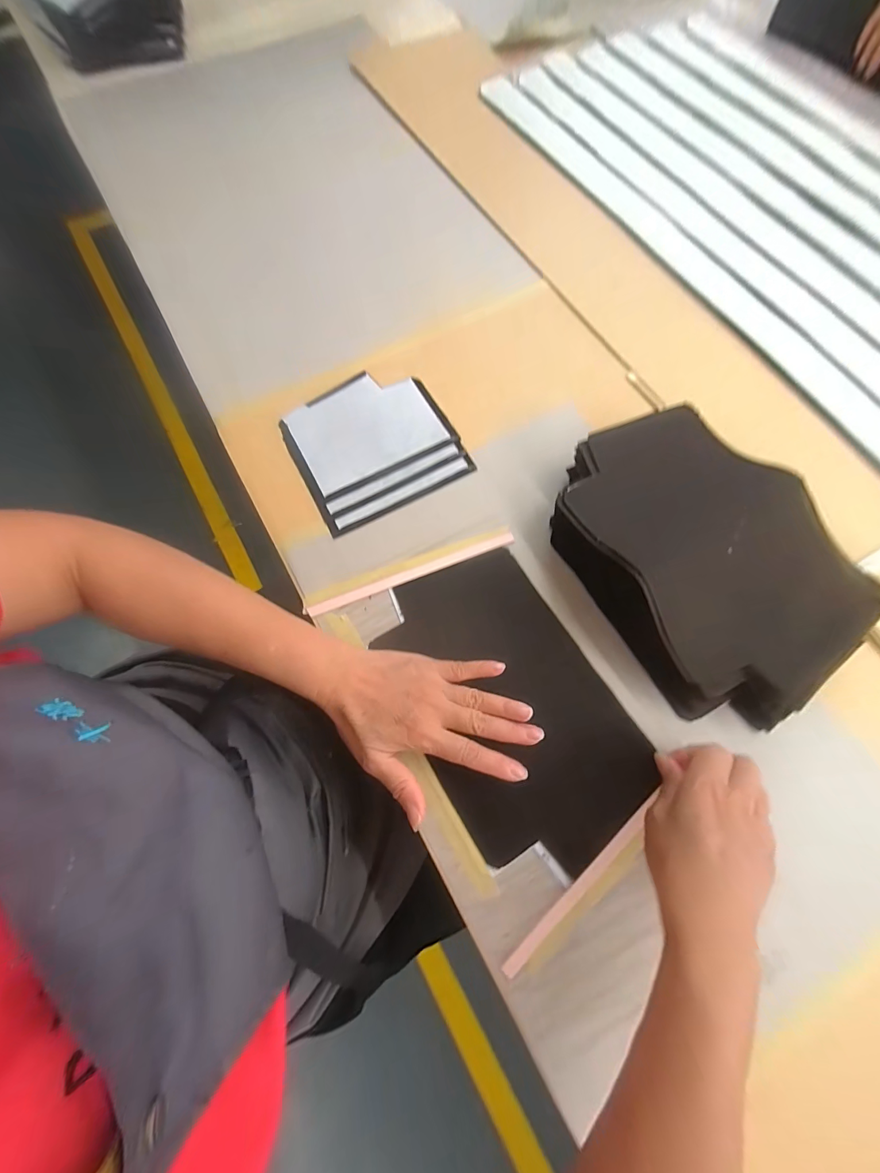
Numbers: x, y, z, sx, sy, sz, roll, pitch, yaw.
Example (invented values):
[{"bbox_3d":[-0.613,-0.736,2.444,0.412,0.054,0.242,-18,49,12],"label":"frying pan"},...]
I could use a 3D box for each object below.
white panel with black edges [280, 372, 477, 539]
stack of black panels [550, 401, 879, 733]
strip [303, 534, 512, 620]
[{"bbox_3d":[-0.074,-0.161,0.444,0.171,0.008,0.171,-28,76,-7],"label":"white panel with black edges"},{"bbox_3d":[0.243,-0.032,0.366,0.193,0.077,0.293,-30,76,-8],"label":"stack of black panels"},{"bbox_3d":[-0.026,-0.012,0.396,0.213,0.011,0.012,-21,75,-5],"label":"strip"}]

